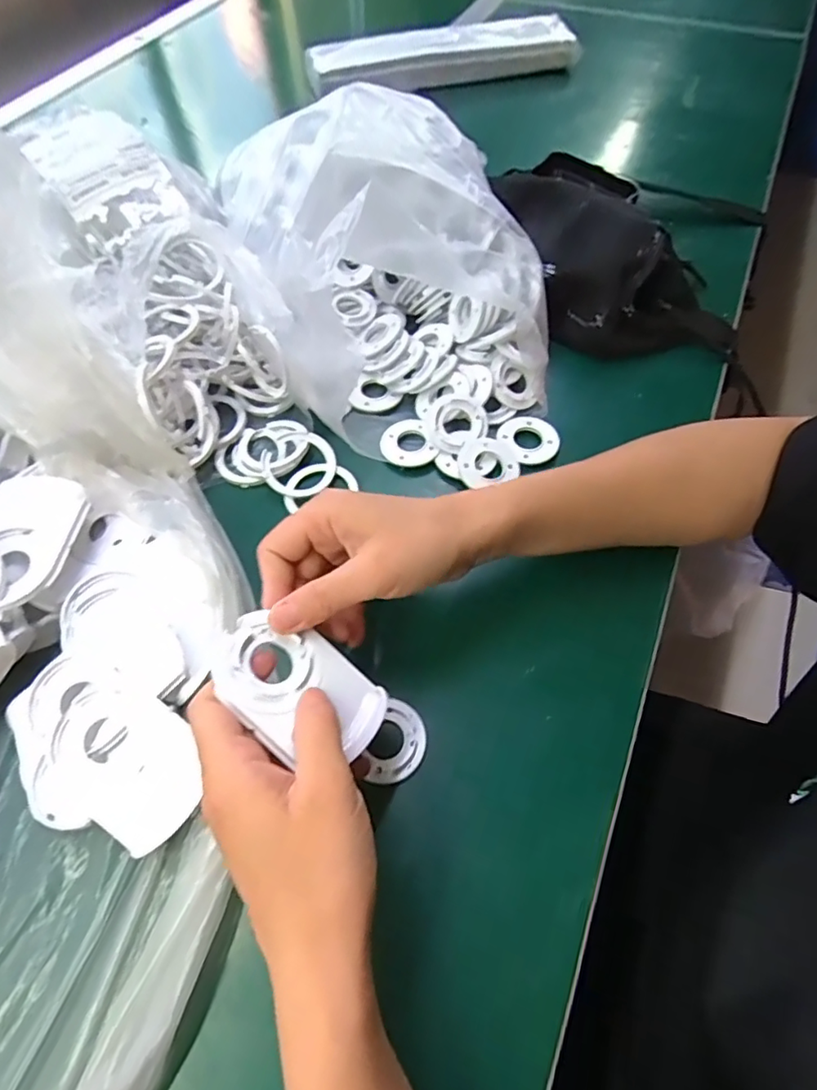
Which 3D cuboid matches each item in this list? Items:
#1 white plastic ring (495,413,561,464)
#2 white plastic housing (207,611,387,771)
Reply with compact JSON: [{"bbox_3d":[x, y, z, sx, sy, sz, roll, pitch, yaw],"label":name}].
[{"bbox_3d":[0.089,-0.079,0.422,0.045,0.009,0.047,-1,58,1],"label":"white plastic ring"},{"bbox_3d":[-0.055,0.069,0.276,0.083,0.014,0.055,38,47,5],"label":"white plastic housing"}]

